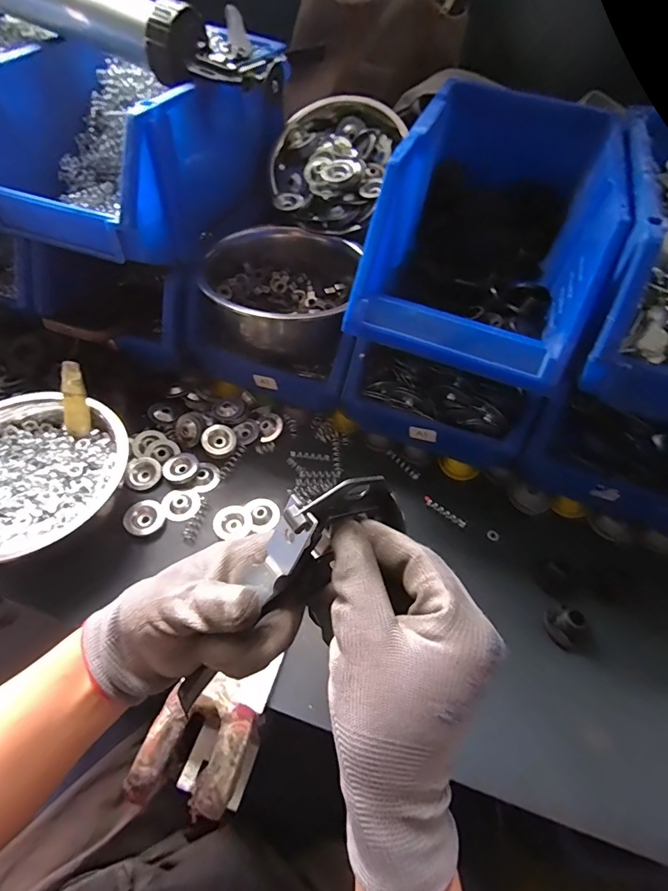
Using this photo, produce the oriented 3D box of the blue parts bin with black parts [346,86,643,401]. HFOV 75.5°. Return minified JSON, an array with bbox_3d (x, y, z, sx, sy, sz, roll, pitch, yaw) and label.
[{"bbox_3d":[0.159,-0.226,0.446,0.197,0.141,0.329,17,54,8],"label":"blue parts bin with black parts"}]

